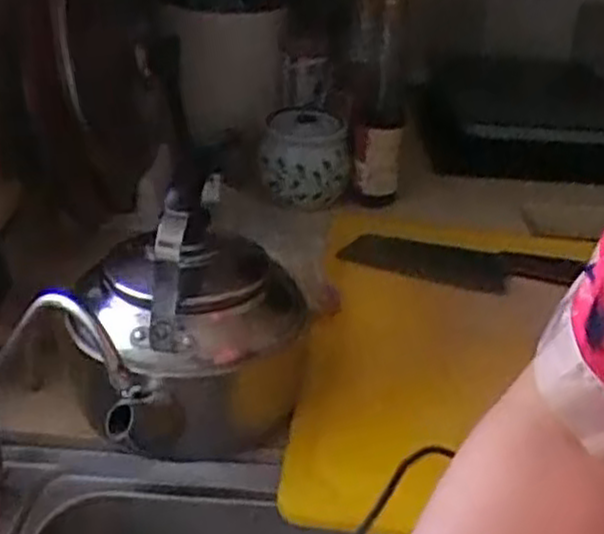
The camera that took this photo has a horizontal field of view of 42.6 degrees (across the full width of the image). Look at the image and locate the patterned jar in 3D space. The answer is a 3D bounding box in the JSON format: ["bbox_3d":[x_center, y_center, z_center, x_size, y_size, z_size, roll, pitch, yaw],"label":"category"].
[{"bbox_3d":[0.005,-0.138,0.976,0.109,0.098,0.093,4,30,1],"label":"patterned jar"}]

